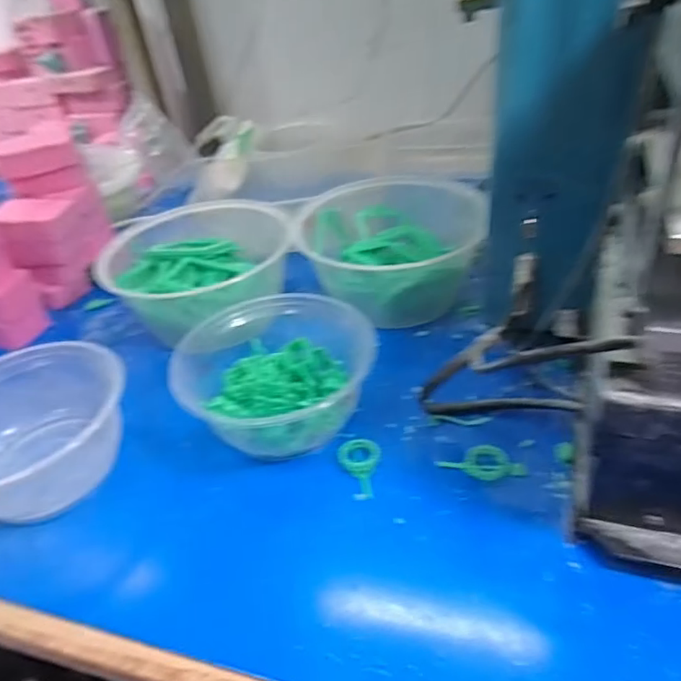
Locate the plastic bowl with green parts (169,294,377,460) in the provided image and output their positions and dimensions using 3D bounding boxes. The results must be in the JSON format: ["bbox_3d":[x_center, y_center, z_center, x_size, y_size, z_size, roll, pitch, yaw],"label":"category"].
[{"bbox_3d":[-0.056,0.019,0.411,0.126,0.061,0.136,-4,37,3],"label":"plastic bowl with green parts"}]

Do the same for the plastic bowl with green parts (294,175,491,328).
[{"bbox_3d":[0.044,-0.087,0.520,0.145,0.077,0.150,-4,37,3],"label":"plastic bowl with green parts"}]

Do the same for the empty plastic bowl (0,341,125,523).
[{"bbox_3d":[-0.212,0.067,0.389,0.114,0.066,0.130,14,42,25],"label":"empty plastic bowl"}]

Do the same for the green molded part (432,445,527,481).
[{"bbox_3d":[0.088,0.076,0.355,0.053,0.008,0.022,-1,38,6],"label":"green molded part"}]

